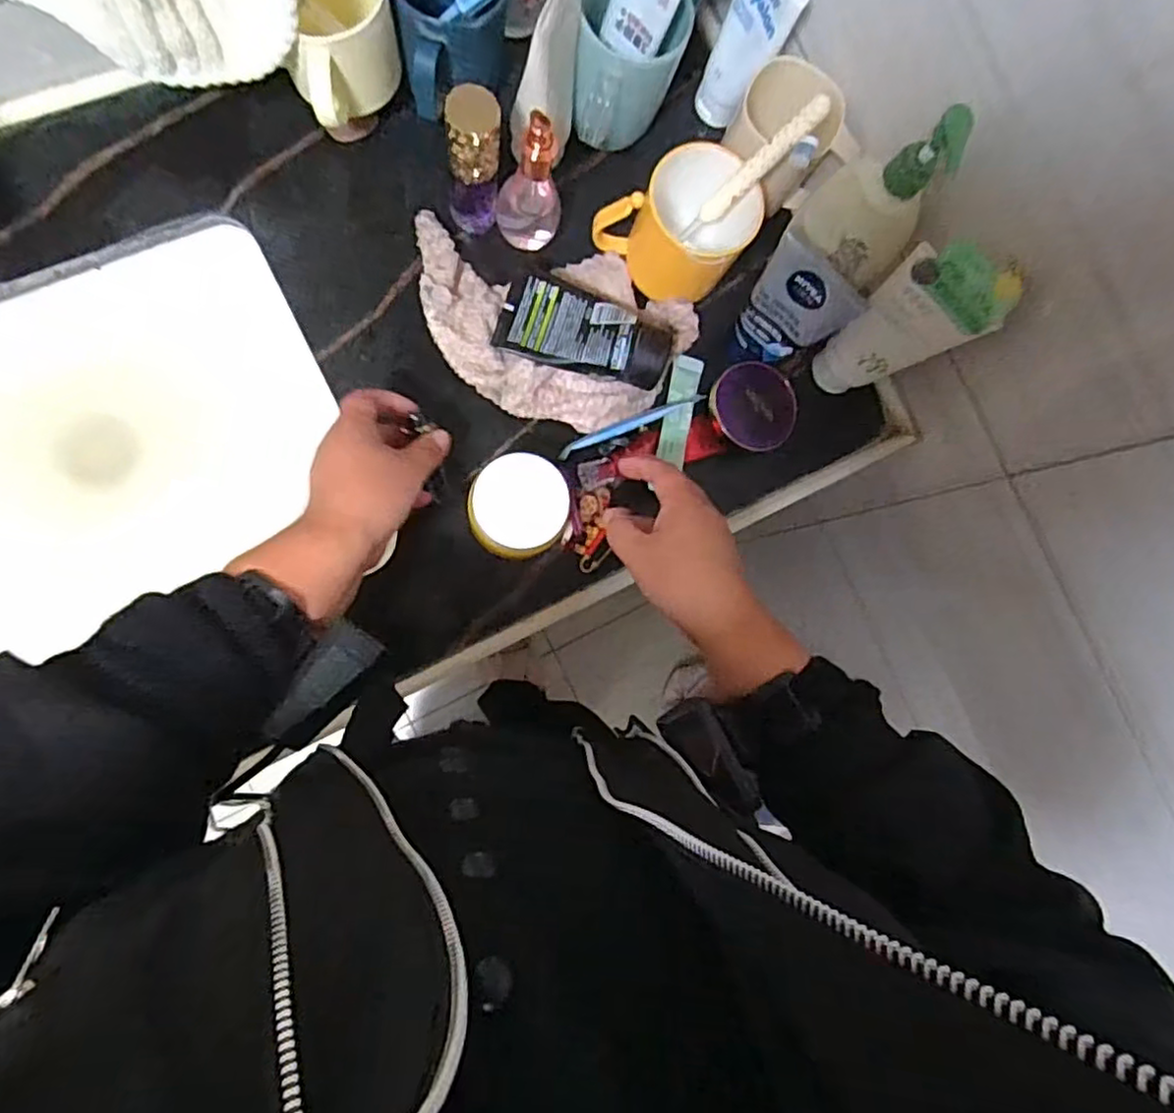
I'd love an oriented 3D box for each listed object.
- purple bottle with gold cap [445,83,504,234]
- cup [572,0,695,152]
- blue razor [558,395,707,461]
[{"bbox_3d":[-0.082,-0.279,0.492,0.035,0.121,0.030,6,85,-9],"label":"purple bottle with gold cap"},{"bbox_3d":[0.029,-0.372,0.521,0.079,0.091,0.094,6,85,-9],"label":"cup"},{"bbox_3d":[0.035,-0.107,0.542,0.131,0.017,0.013,-26,90,-10],"label":"blue razor"}]

